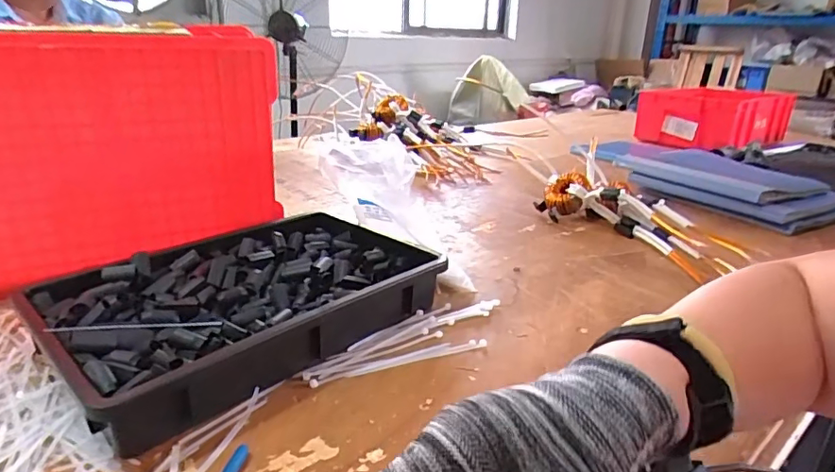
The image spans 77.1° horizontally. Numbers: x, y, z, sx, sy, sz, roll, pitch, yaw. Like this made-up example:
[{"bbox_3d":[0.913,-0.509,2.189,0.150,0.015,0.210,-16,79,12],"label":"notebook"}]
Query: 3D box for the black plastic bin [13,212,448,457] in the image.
[{"bbox_3d":[-0.178,0.067,0.561,0.244,0.068,0.364,19,27,40],"label":"black plastic bin"}]

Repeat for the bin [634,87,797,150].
[{"bbox_3d":[0.871,-0.348,1.538,0.347,0.151,0.243,-9,23,-27],"label":"bin"}]

